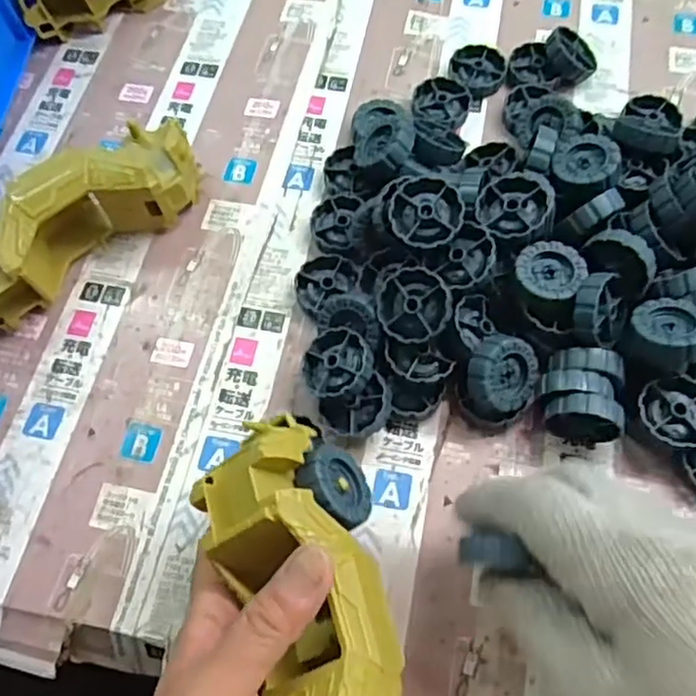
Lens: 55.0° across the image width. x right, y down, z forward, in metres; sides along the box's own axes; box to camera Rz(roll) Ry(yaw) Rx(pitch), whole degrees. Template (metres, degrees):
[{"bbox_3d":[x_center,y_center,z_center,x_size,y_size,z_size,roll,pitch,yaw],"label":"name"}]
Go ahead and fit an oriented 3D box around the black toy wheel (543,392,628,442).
[{"bbox_3d":[0.123,0.038,0.351,0.037,0.039,0.017,2,66,3],"label":"black toy wheel"}]

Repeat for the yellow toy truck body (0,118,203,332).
[{"bbox_3d":[-0.167,-0.072,0.397,0.169,0.057,0.049,-35,69,-13],"label":"yellow toy truck body"}]

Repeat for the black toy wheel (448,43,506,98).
[{"bbox_3d":[0.090,-0.191,0.465,0.038,0.011,0.044,3,66,3],"label":"black toy wheel"}]

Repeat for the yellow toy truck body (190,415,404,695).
[{"bbox_3d":[-0.016,0.106,0.269,0.064,0.053,0.167,-17,61,-6],"label":"yellow toy truck body"}]

